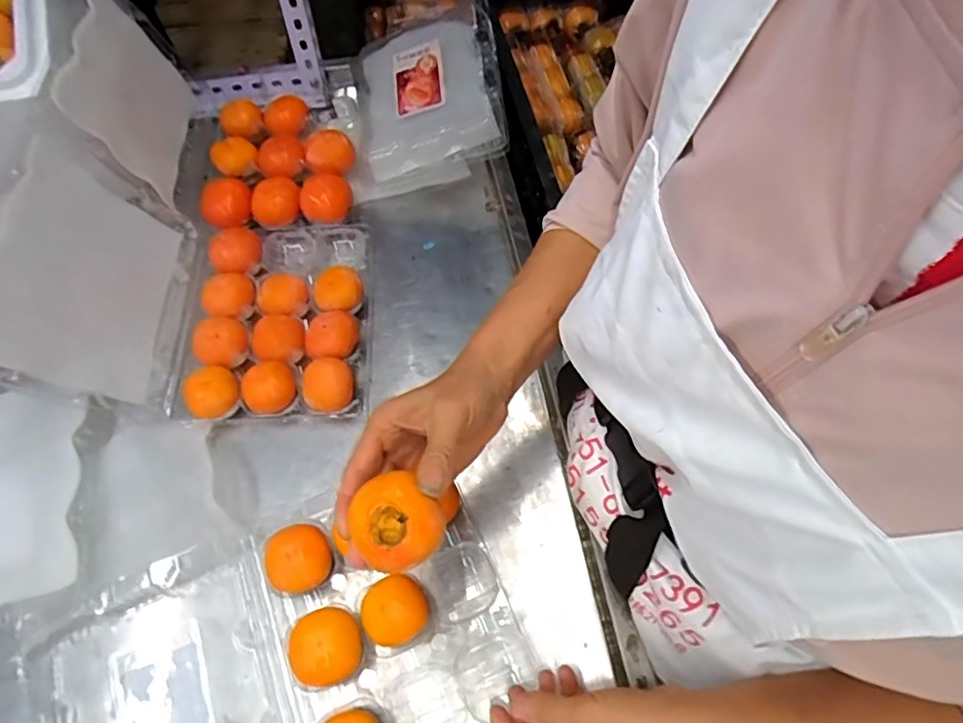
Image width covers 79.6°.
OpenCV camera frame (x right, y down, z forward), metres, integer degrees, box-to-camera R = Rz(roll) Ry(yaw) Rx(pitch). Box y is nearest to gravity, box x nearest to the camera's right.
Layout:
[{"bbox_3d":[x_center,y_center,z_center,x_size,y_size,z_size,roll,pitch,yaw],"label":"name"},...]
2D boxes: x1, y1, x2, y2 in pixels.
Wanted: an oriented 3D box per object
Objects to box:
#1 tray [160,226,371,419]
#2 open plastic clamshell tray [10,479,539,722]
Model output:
[{"bbox_3d":[-0.205,-0.050,0.569,0.185,0.040,0.225,-3,62,-1],"label":"tray"},{"bbox_3d":[-0.156,0.227,0.430,0.355,0.053,0.226,-20,64,-10],"label":"open plastic clamshell tray"}]

